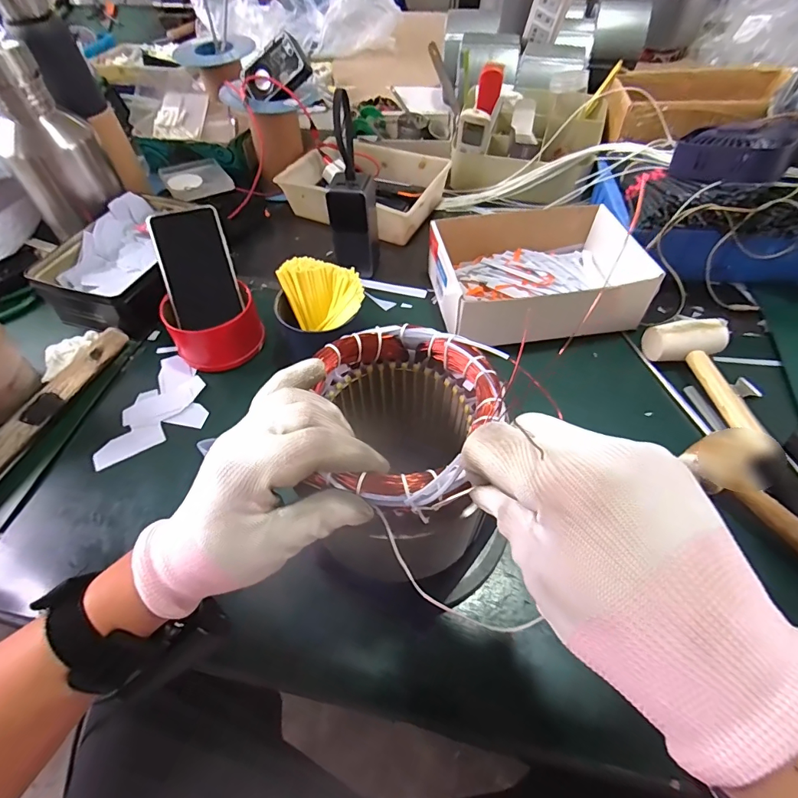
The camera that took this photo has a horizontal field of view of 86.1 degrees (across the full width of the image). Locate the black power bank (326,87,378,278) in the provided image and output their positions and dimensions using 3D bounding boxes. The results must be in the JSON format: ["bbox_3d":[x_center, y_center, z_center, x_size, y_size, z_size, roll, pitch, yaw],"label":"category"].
[{"bbox_3d":[-0.059,-0.253,0.554,0.053,0.214,0.067,10,56,9],"label":"black power bank"}]

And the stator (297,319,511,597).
[{"bbox_3d":[0.002,0.048,0.326,0.130,0.151,0.137,-1,55,1],"label":"stator"}]

